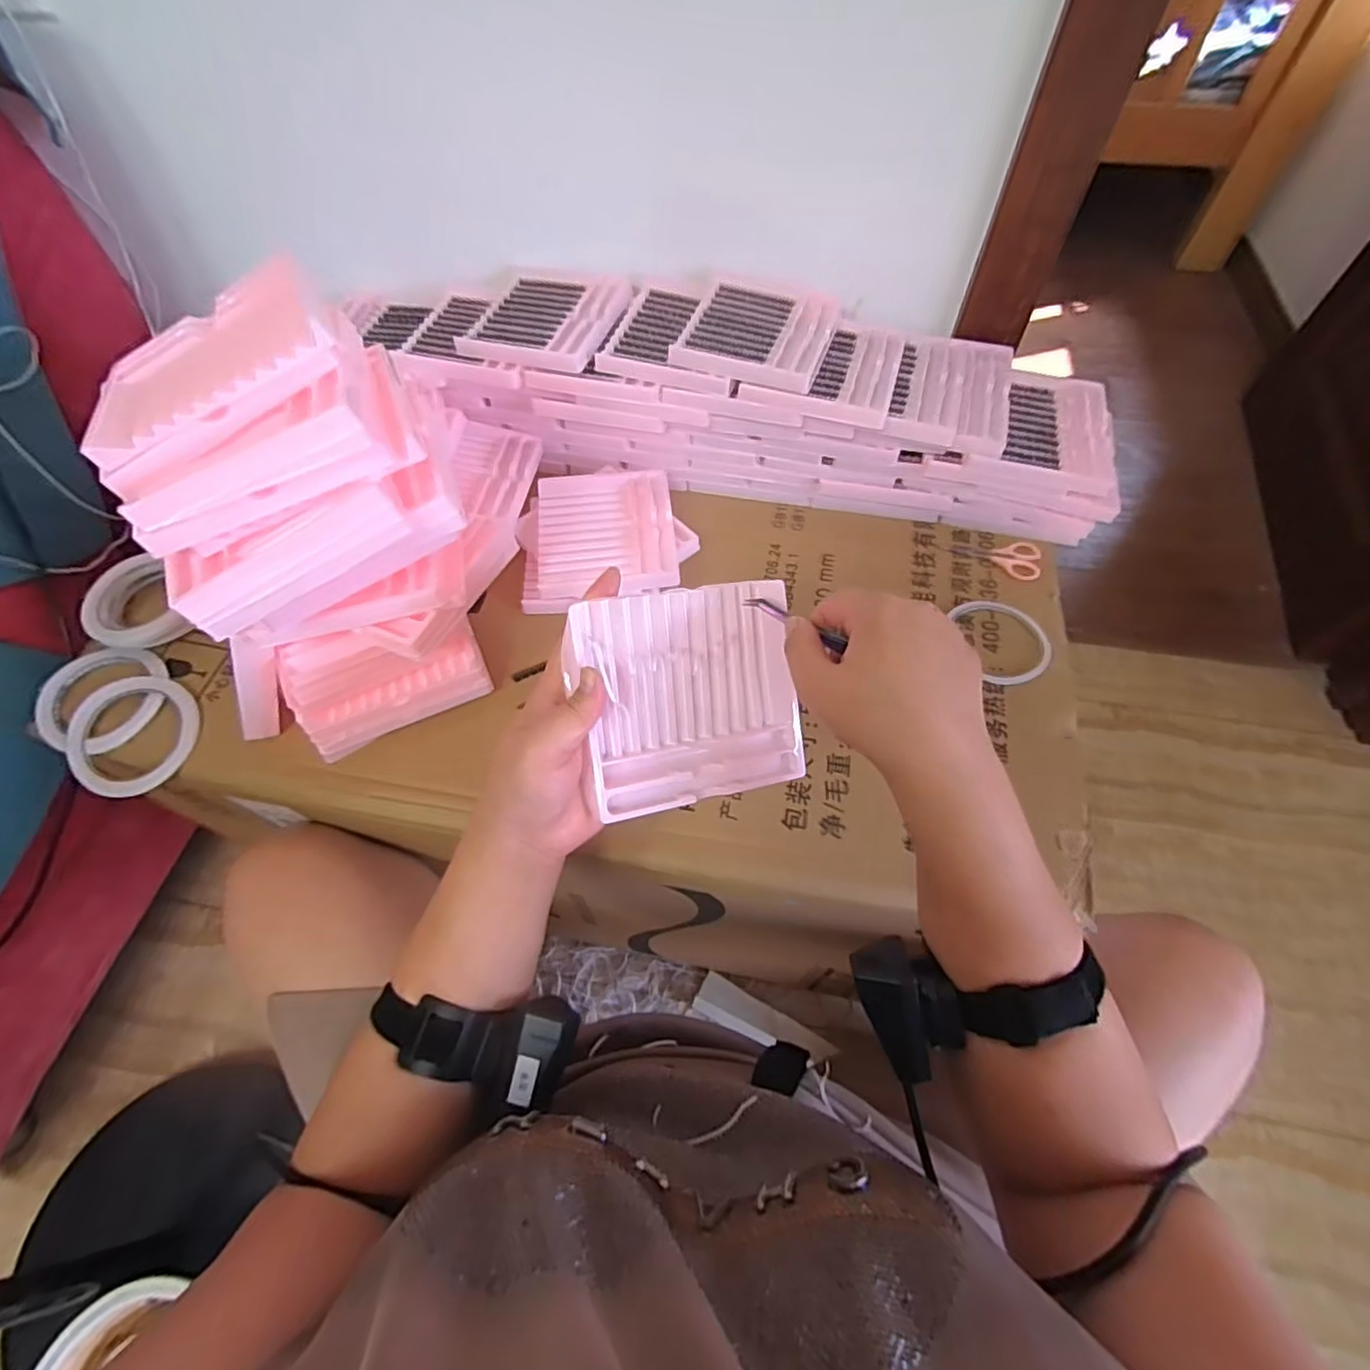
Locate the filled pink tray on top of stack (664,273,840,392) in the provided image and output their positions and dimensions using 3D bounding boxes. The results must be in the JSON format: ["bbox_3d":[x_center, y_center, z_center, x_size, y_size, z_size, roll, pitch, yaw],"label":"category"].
[{"bbox_3d":[0.071,-0.335,0.600,0.131,0.012,0.149,17,61,11],"label":"filled pink tray on top of stack"}]

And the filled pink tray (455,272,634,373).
[{"bbox_3d":[-0.134,-0.367,0.639,0.136,0.025,0.157,16,61,10],"label":"filled pink tray"}]

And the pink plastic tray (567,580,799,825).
[{"bbox_3d":[0.007,0.007,0.402,0.139,0.011,0.131,-11,100,-21],"label":"pink plastic tray"}]

